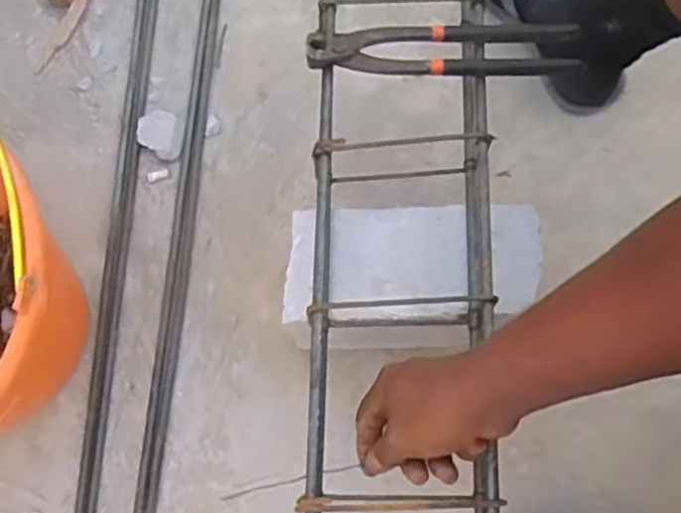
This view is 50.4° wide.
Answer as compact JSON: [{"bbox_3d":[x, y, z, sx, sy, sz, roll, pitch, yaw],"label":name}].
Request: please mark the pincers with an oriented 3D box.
[{"bbox_3d":[0.088,-0.171,0.612,0.228,0.027,0.045,-3,74,1],"label":"pincers"}]

